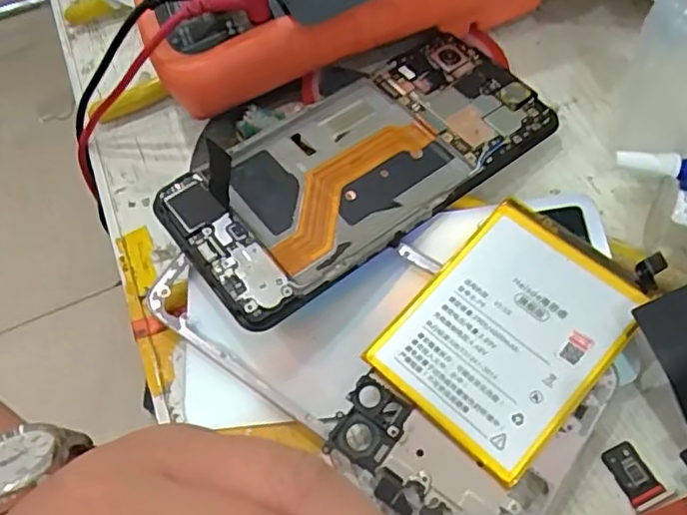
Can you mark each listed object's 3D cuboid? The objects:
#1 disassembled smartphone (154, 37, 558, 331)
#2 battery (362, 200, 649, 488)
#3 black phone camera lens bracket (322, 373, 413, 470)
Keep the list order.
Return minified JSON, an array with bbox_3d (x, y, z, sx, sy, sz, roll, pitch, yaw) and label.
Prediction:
[{"bbox_3d":[0.008,-0.038,0.237,0.151,0.009,0.070,-33,64,-18],"label":"disassembled smartphone"},{"bbox_3d":[0.055,0.023,0.200,0.058,0.005,0.079,39,76,22],"label":"battery"},{"bbox_3d":[0.008,0.054,0.198,0.020,0.006,0.027,26,66,21],"label":"black phone camera lens bracket"}]

